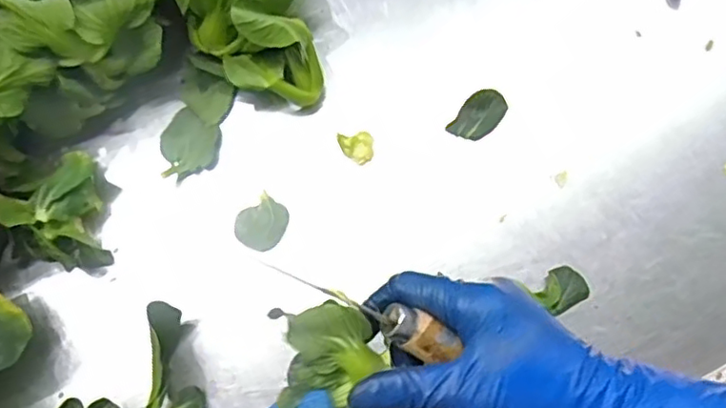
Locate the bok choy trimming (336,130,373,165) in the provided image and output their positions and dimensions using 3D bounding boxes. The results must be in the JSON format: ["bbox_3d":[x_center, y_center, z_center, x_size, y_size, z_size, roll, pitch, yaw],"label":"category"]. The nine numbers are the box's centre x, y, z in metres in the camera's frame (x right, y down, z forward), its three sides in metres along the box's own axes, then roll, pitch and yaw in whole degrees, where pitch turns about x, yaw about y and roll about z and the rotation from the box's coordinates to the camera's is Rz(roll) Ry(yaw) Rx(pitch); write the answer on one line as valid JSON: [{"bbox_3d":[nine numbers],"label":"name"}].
[{"bbox_3d":[-0.005,-0.042,0.469,0.025,0.007,0.025,-7,78,-1],"label":"bok choy trimming"}]

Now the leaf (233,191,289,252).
[{"bbox_3d":[-0.074,0.014,0.455,0.035,0.010,0.039,32,80,7],"label":"leaf"}]

